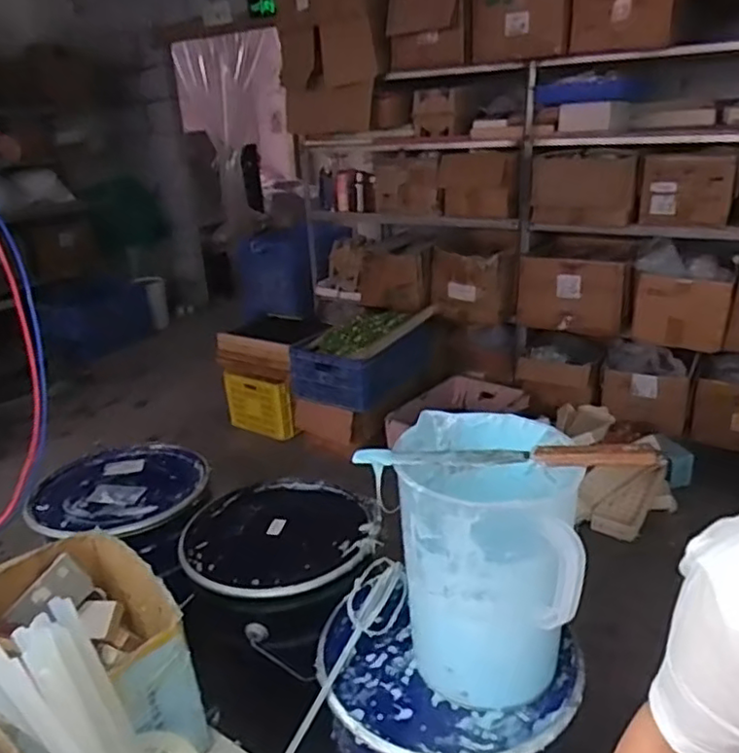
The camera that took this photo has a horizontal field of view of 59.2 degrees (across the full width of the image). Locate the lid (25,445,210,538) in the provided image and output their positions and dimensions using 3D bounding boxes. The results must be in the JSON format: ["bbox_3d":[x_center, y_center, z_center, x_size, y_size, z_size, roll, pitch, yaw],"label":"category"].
[{"bbox_3d":[-0.422,0.185,1.126,0.258,0.020,0.270,-3,22,1],"label":"lid"}]

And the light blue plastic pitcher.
[{"bbox_3d":[0.127,0.197,0.708,0.176,0.251,0.195,2,23,14],"label":"light blue plastic pitcher"}]

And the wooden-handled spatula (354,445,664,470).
[{"bbox_3d":[0.131,0.079,0.646,0.289,0.024,0.023,1,22,12],"label":"wooden-handled spatula"}]

